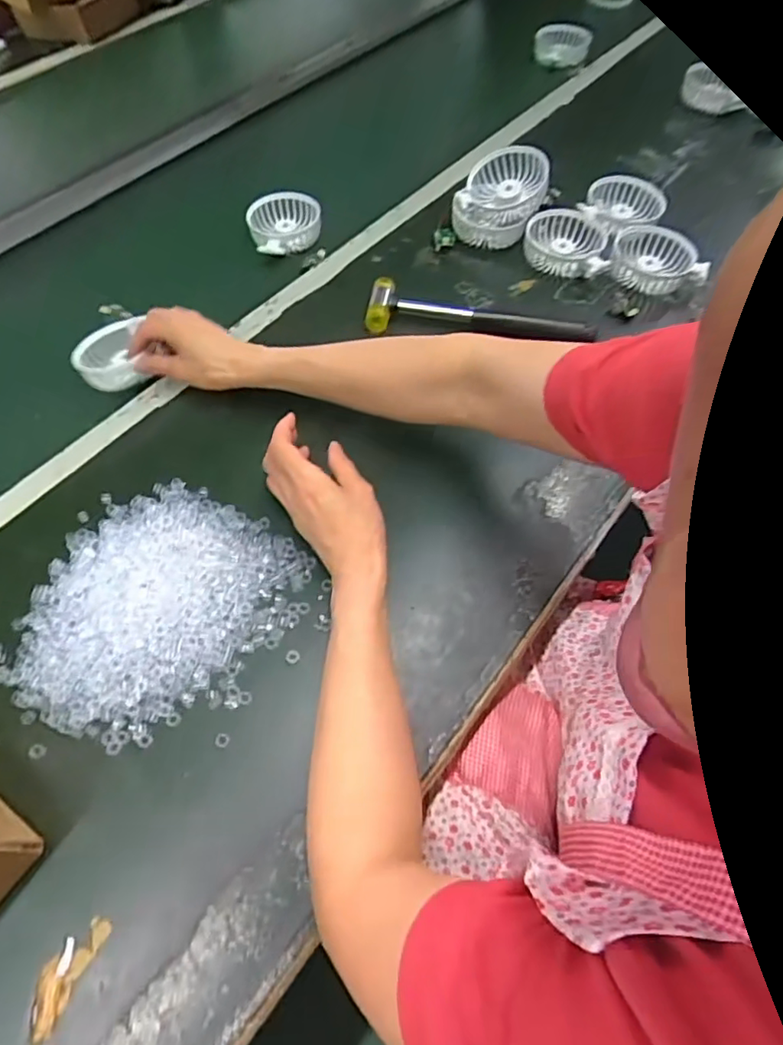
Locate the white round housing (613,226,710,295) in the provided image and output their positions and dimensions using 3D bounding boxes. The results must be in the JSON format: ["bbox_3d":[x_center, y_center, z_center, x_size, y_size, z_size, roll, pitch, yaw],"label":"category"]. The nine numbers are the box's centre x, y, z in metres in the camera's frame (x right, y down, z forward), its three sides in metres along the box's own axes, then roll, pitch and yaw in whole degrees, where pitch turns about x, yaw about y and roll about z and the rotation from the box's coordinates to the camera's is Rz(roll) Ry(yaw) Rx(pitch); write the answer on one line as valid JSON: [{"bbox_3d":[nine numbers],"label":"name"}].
[{"bbox_3d":[0.300,-0.304,0.669,0.095,0.034,0.107,0,58,0],"label":"white round housing"}]

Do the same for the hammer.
[{"bbox_3d":[0.095,-0.223,0.616,0.238,0.029,0.053,7,59,4],"label":"hammer"}]

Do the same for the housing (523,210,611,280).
[{"bbox_3d":[0.203,-0.326,0.673,0.093,0.029,0.093,0,58,0],"label":"housing"}]

